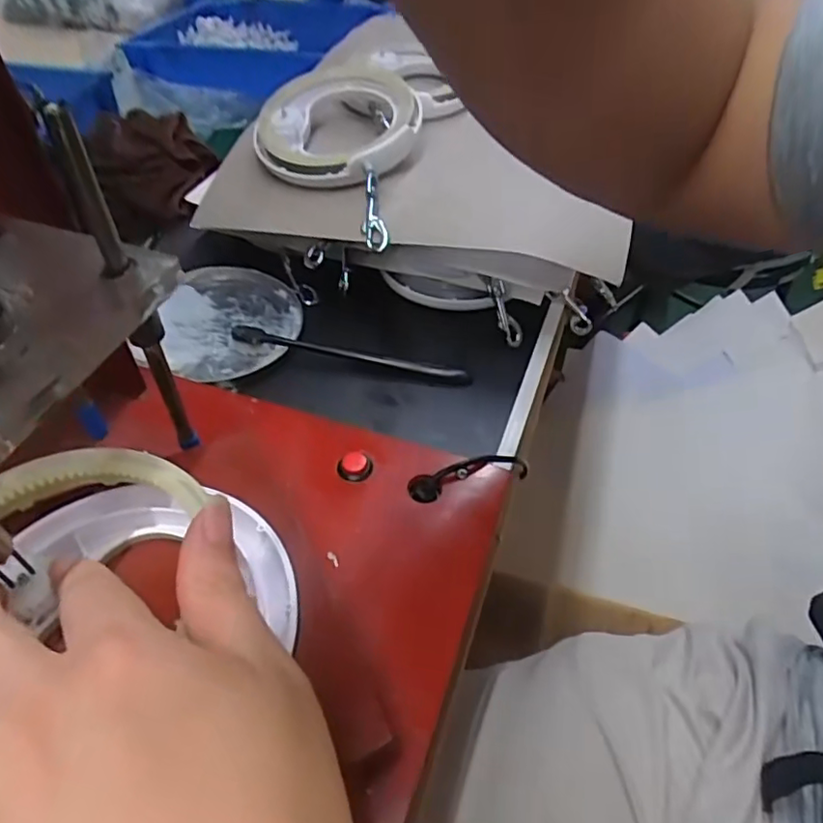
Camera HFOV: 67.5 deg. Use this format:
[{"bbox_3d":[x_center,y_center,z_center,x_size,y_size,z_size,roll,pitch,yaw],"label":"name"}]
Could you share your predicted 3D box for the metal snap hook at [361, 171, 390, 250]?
[{"bbox_3d":[-0.027,-0.145,0.442,0.018,0.008,0.058,-6,87,-4],"label":"metal snap hook"}]

